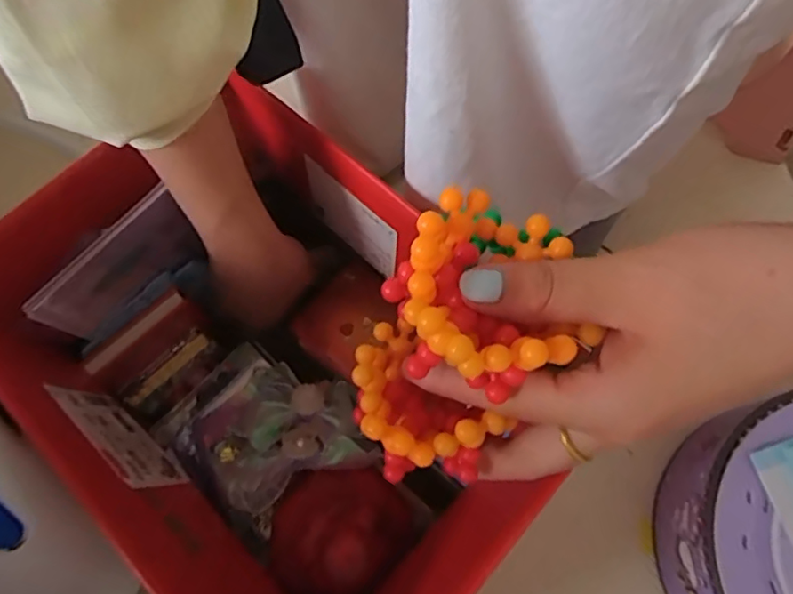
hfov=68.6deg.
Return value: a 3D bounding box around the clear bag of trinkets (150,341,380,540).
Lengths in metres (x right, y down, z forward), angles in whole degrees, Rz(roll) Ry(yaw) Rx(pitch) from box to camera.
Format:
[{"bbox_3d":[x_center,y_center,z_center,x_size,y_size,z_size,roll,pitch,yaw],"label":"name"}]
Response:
[{"bbox_3d":[-0.083,0.078,0.352,0.118,0.057,0.098,39,75,15],"label":"clear bag of trinkets"}]

